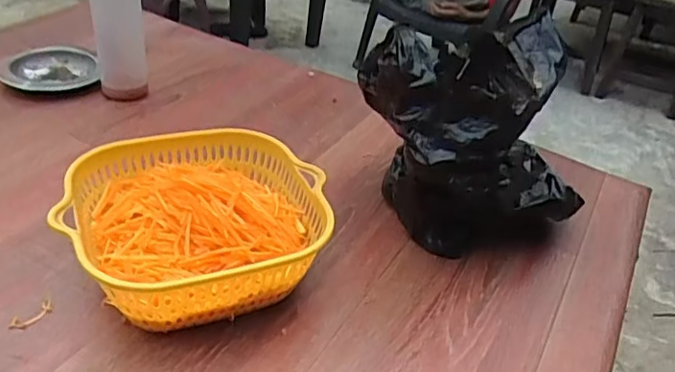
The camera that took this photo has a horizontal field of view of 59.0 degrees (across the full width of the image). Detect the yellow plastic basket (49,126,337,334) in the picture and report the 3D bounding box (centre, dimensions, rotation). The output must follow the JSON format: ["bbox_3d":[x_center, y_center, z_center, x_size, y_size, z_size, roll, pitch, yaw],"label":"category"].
[{"bbox_3d":[-0.100,0.034,0.434,0.171,0.074,0.170,-8,37,-20],"label":"yellow plastic basket"}]

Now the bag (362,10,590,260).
[{"bbox_3d":[0.106,-0.043,0.492,0.169,0.174,0.144,-14,39,-27],"label":"bag"}]

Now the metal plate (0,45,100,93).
[{"bbox_3d":[-0.340,-0.140,0.703,0.107,0.016,0.122,-13,39,-26],"label":"metal plate"}]

